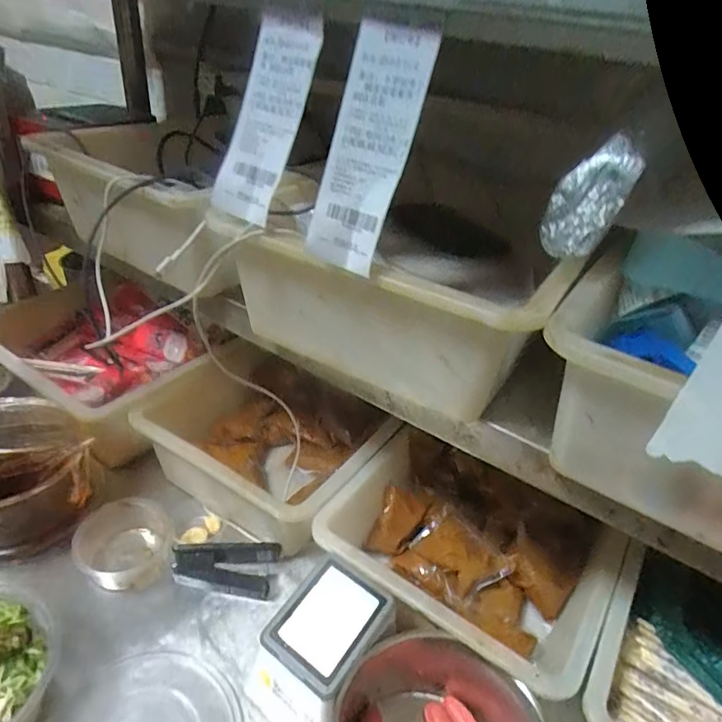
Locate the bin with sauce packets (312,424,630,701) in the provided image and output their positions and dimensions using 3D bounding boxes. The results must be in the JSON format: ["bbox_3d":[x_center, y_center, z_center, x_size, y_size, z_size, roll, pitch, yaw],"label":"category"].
[{"bbox_3d":[0.116,0.214,0.589,0.284,0.104,0.241,24,37,24],"label":"bin with sauce packets"}]

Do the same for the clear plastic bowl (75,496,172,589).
[{"bbox_3d":[-0.270,0.213,0.605,0.097,0.045,0.101,5,34,-3],"label":"clear plastic bowl"}]

